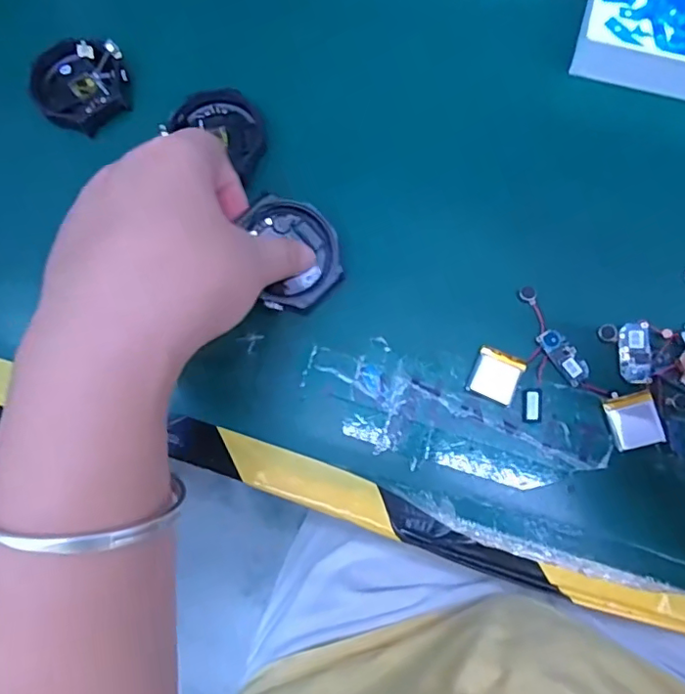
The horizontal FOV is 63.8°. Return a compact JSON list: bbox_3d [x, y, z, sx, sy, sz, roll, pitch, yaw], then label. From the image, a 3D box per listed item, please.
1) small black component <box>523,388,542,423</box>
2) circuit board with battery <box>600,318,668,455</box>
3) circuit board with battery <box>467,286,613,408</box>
[{"bbox_3d":[0.086,0.026,0.248,0.008,0.005,0.016,6,75,3],"label":"small black component"},{"bbox_3d":[0.130,0.017,0.249,0.022,0.008,0.056,-3,75,1],"label":"circuit board with battery"},{"bbox_3d":[0.083,0.008,0.254,0.052,0.004,0.058,-30,76,-6],"label":"circuit board with battery"}]

